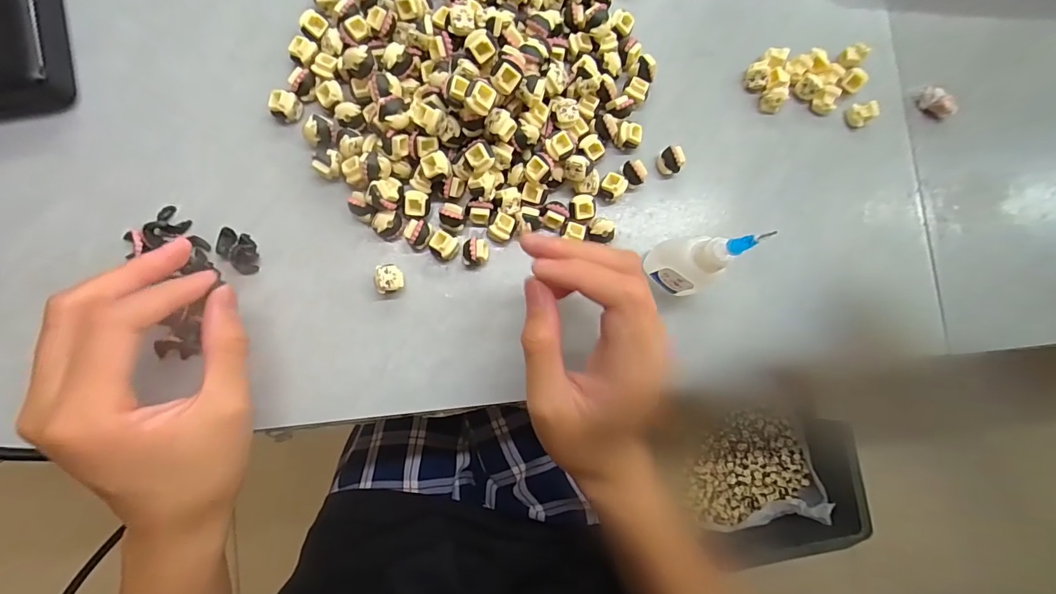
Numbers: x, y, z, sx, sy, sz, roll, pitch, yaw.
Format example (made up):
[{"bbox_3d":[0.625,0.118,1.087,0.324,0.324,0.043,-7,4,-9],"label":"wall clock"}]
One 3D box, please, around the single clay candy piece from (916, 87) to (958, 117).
[{"bbox_3d":[0.284,-0.135,0.311,0.012,0.012,0.025,-34,89,-8],"label":"single clay candy piece"}]

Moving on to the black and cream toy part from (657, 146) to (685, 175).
[{"bbox_3d":[0.090,-0.086,0.281,0.013,0.014,0.016,-44,90,-8],"label":"black and cream toy part"}]

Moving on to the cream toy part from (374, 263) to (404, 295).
[{"bbox_3d":[-0.078,-0.010,0.254,0.015,0.015,0.016,1,84,-6],"label":"cream toy part"}]

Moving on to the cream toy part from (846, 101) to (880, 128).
[{"bbox_3d":[0.226,-0.124,0.302,0.014,0.014,0.015,1,84,-6],"label":"cream toy part"}]

